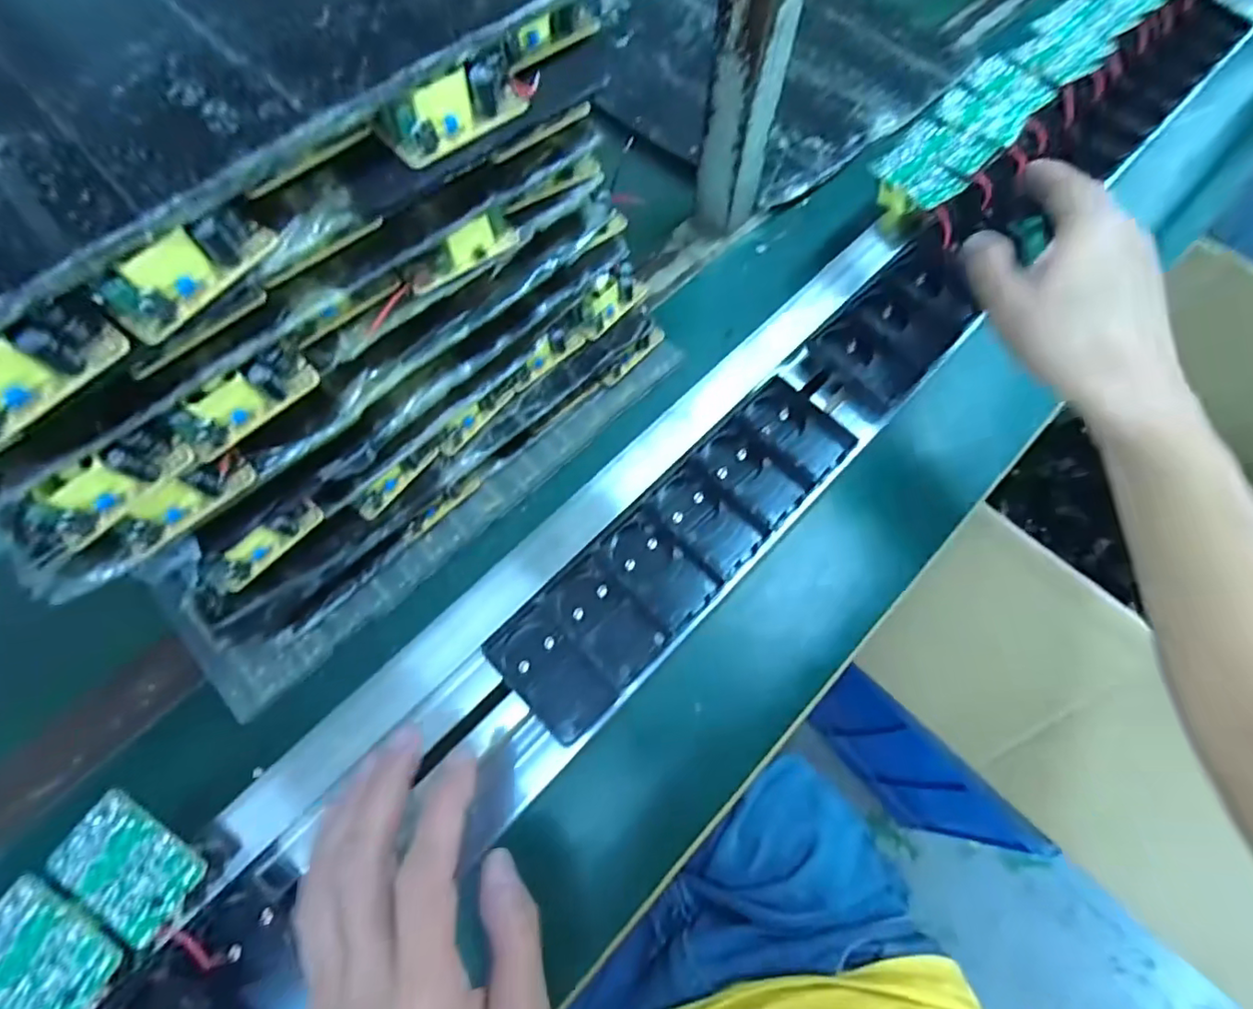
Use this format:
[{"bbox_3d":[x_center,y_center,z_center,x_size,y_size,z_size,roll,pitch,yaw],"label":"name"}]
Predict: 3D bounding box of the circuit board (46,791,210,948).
[{"bbox_3d":[-0.232,0.168,0.273,0.062,0.008,0.037,37,67,8],"label":"circuit board"}]

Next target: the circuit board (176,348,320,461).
[{"bbox_3d":[-0.179,-0.049,0.274,0.017,0.022,0.065,41,73,16],"label":"circuit board"}]

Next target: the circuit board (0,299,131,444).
[{"bbox_3d":[-0.215,-0.046,0.209,0.015,0.022,0.064,37,72,15],"label":"circuit board"}]

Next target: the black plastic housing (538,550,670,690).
[{"bbox_3d":[-0.013,0.067,0.340,0.042,0.015,0.069,-37,71,-14],"label":"black plastic housing"}]

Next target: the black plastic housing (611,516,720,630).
[{"bbox_3d":[0.018,0.040,0.351,0.039,0.011,0.064,-38,72,-14],"label":"black plastic housing"}]

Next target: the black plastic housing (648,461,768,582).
[{"bbox_3d":[0.049,0.010,0.360,0.043,0.017,0.066,-39,72,-14],"label":"black plastic housing"}]

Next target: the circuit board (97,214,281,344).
[{"bbox_3d":[-0.168,-0.092,0.225,0.016,0.021,0.063,36,72,15],"label":"circuit board"}]

